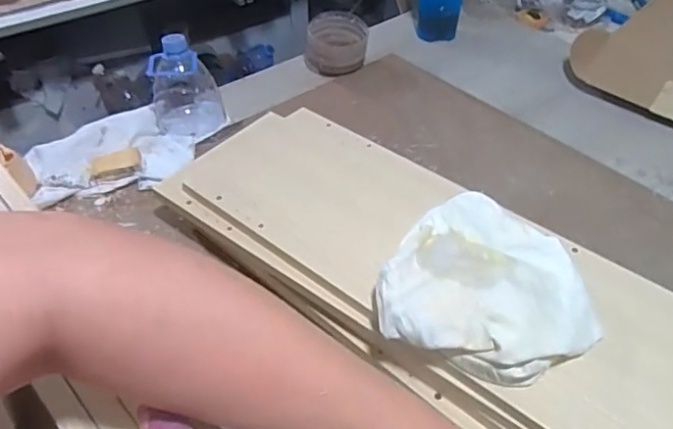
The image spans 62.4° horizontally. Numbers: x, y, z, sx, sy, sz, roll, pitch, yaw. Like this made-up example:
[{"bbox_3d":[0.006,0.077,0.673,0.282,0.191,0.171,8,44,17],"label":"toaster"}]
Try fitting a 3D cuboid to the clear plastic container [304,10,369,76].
[{"bbox_3d":[-0.001,-0.289,0.937,0.105,0.067,0.093,3,45,3],"label":"clear plastic container"}]

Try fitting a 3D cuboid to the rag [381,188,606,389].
[{"bbox_3d":[0.139,0.058,0.487,0.167,0.052,0.173,18,47,17],"label":"rag"}]

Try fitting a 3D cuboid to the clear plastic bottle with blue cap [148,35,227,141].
[{"bbox_3d":[-0.212,-0.176,0.781,0.099,0.120,0.092,-11,46,-11],"label":"clear plastic bottle with blue cap"}]

